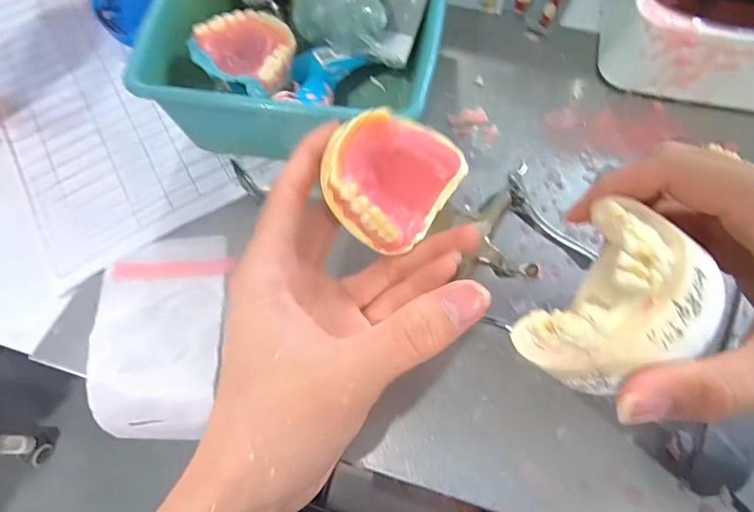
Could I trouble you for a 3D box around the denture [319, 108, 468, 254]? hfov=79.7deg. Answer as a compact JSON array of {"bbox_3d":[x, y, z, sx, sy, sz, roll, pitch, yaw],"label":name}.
[{"bbox_3d":[0.005,-0.034,0.200,0.060,0.017,0.057,24,87,-30],"label":"denture"}]

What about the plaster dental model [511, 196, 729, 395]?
[{"bbox_3d":[0.092,0.015,0.168,0.046,0.049,0.068,36,75,14],"label":"plaster dental model"}]

